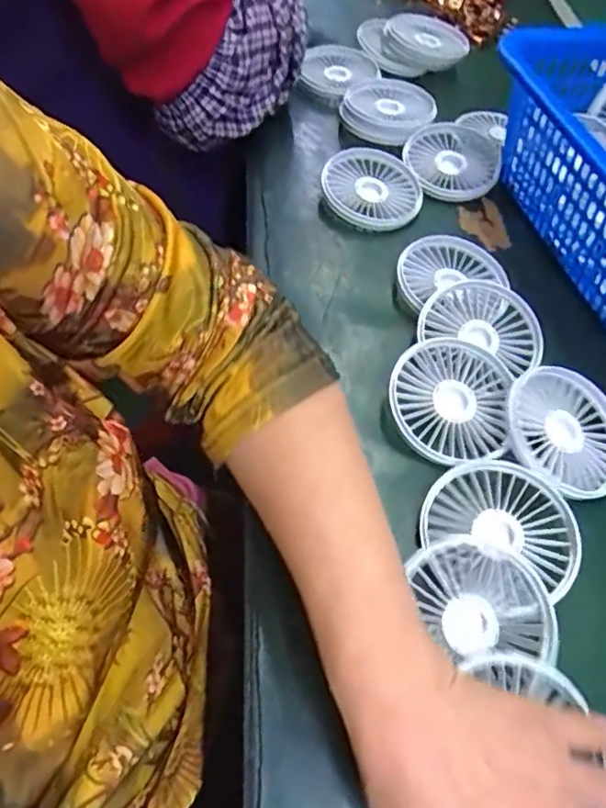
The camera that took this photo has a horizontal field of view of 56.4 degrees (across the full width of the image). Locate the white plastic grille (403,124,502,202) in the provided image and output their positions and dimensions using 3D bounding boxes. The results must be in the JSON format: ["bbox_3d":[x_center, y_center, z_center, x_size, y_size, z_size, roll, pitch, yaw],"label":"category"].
[{"bbox_3d":[0.140,-0.228,0.529,0.085,0.021,0.088,24,58,10],"label":"white plastic grille"}]

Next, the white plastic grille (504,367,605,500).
[{"bbox_3d":[0.178,0.020,0.372,0.084,0.015,0.089,2,57,-4],"label":"white plastic grille"}]

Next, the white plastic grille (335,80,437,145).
[{"bbox_3d":[0.082,-0.289,0.558,0.084,0.018,0.097,25,58,11],"label":"white plastic grille"}]

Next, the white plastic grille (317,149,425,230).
[{"bbox_3d":[0.061,-0.189,0.501,0.089,0.021,0.084,11,56,2],"label":"white plastic grille"}]

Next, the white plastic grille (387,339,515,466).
[{"bbox_3d":[0.098,-0.002,0.376,0.080,0.018,0.086,2,57,-4],"label":"white plastic grille"}]

